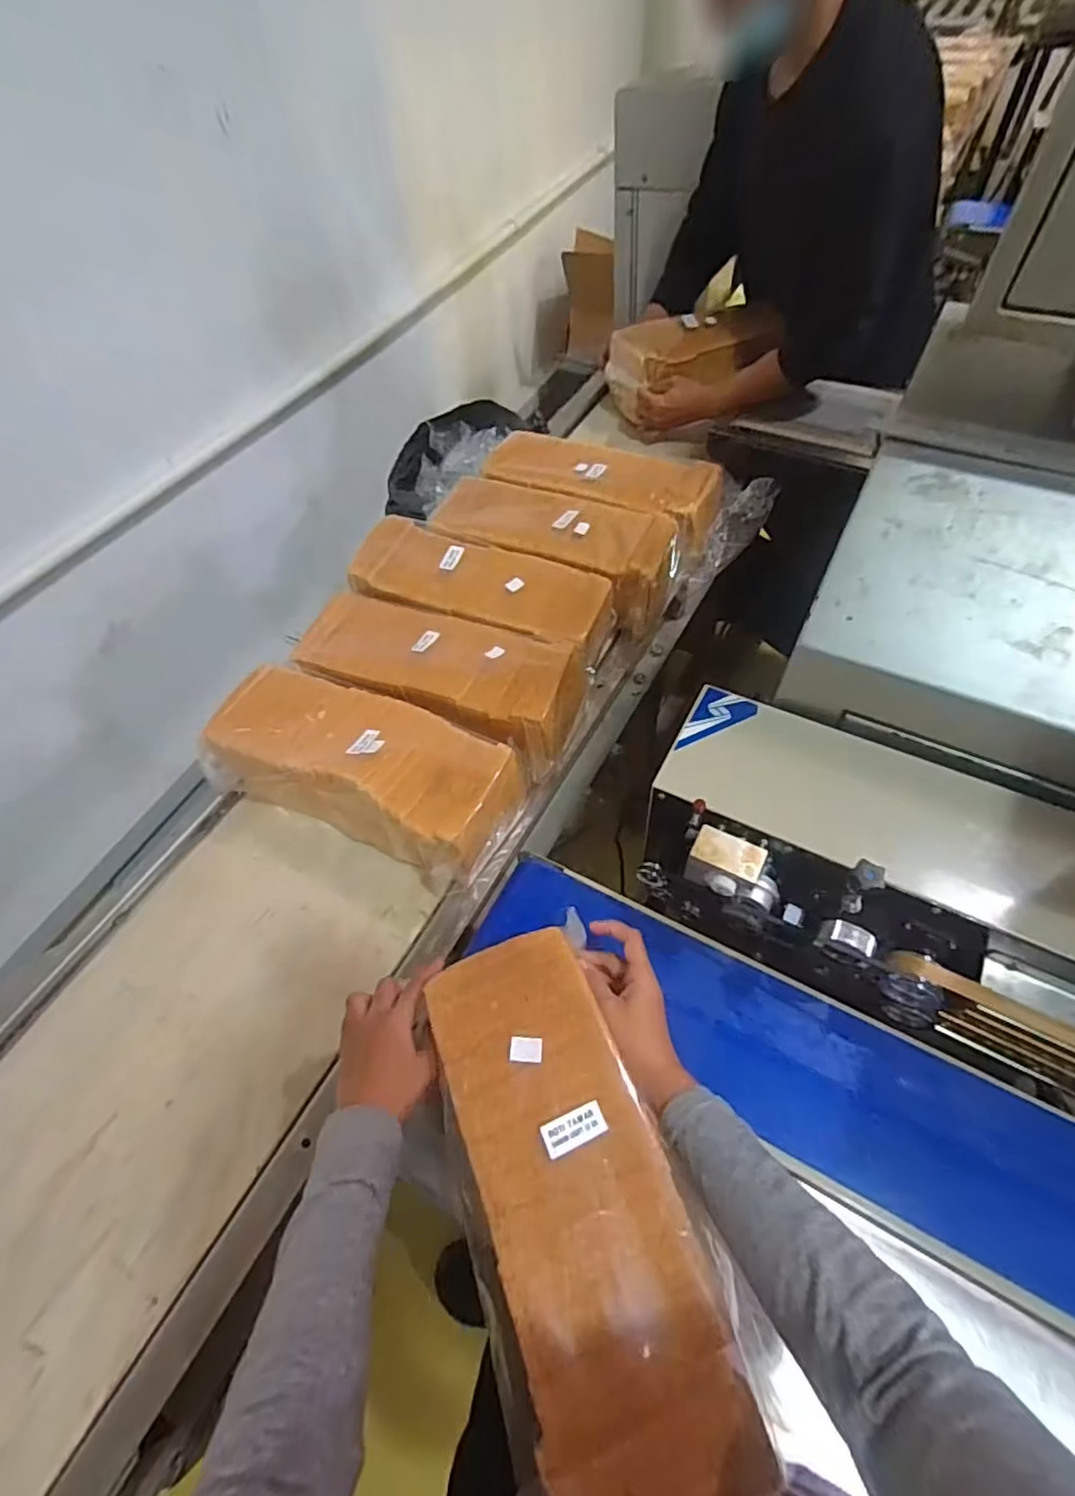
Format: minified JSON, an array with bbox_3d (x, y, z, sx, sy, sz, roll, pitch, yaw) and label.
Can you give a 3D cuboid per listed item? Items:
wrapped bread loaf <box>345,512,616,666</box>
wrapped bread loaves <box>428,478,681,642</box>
[{"bbox_3d":[-0.075,-0.203,0.864,0.336,0.109,0.126,17,60,15],"label":"wrapped bread loaf"},{"bbox_3d":[0.024,-0.291,0.927,0.361,0.129,0.142,21,61,17],"label":"wrapped bread loaves"}]

